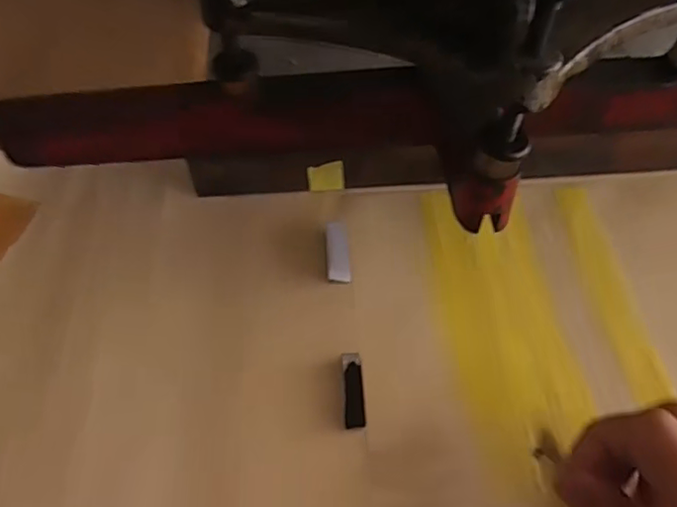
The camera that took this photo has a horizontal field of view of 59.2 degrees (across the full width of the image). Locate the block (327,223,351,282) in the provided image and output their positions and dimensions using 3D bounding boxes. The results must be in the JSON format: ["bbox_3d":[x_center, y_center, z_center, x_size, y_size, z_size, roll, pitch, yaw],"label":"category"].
[{"bbox_3d":[0.000,-0.001,0.334,0.012,0.010,0.039,-2,52,-2],"label":"block"}]

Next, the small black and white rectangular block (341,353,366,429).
[{"bbox_3d":[0.007,0.064,0.283,0.010,0.007,0.035,-3,52,-2],"label":"small black and white rectangular block"}]

